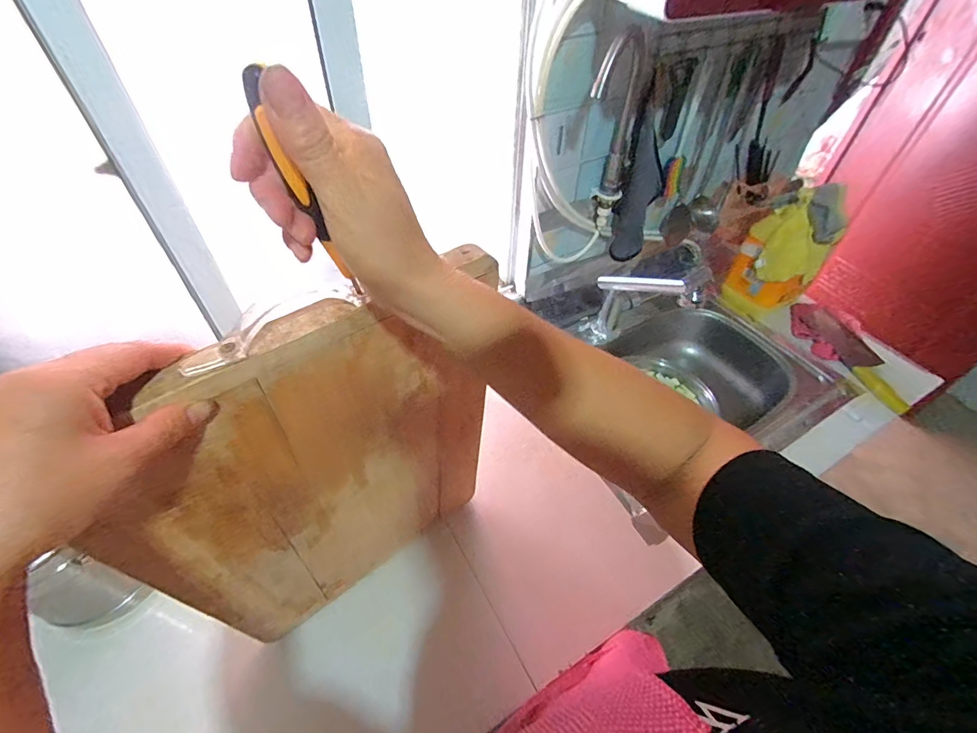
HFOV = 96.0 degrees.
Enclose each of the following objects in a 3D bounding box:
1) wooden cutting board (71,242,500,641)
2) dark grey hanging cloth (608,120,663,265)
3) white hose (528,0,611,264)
[{"bbox_3d":[-0.134,0.121,0.449,0.324,0.446,0.027,-31,56,-26],"label":"wooden cutting board"},{"bbox_3d":[0.335,-0.368,0.930,0.134,0.278,0.054,-26,46,-29],"label":"dark grey hanging cloth"},{"bbox_3d":[0.150,-0.388,0.765,0.168,0.506,0.178,16,50,12],"label":"white hose"}]

